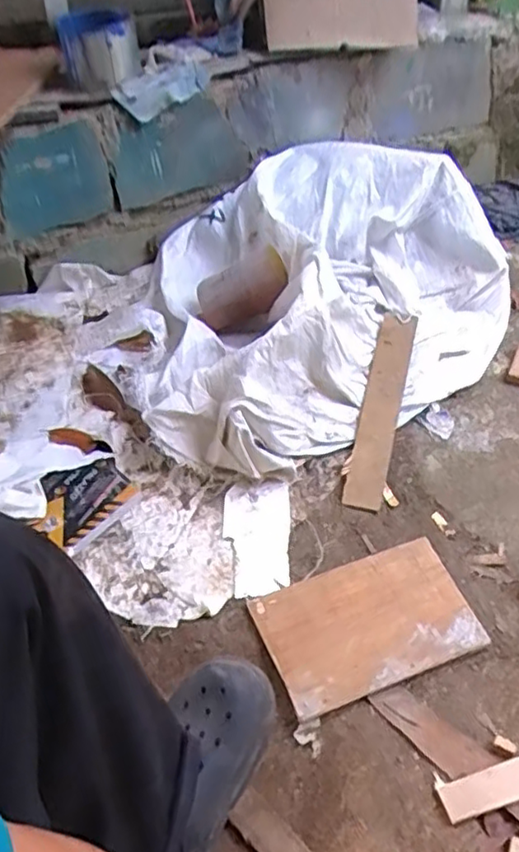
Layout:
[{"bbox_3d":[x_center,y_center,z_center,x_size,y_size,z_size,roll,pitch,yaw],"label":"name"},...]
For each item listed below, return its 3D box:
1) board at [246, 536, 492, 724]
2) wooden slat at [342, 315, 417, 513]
[{"bbox_3d":[0.141,0.255,0.854,0.264,0.016,0.170,-17,45,-11],"label":"board"},{"bbox_3d":[0.209,-0.039,1.112,0.061,0.011,0.426,13,54,9],"label":"wooden slat"}]

